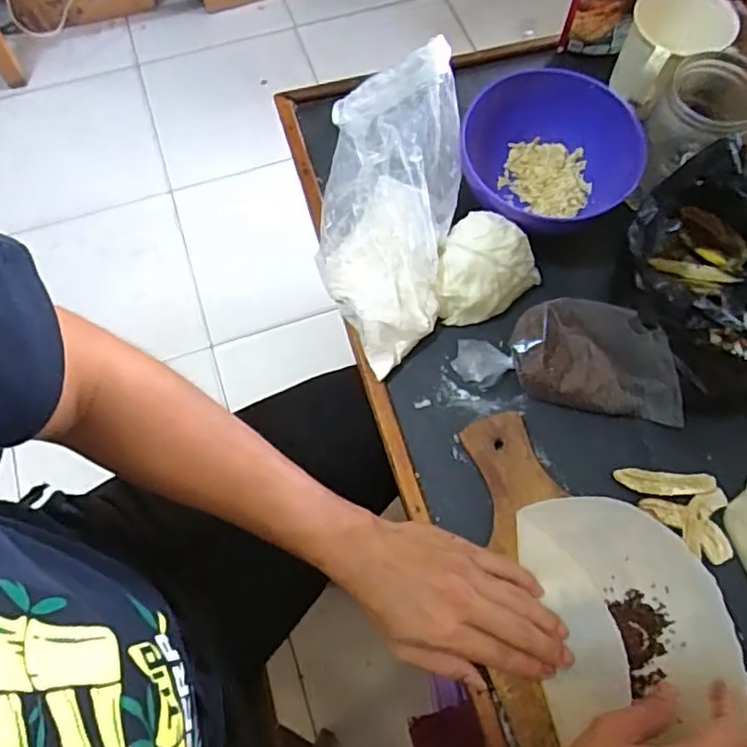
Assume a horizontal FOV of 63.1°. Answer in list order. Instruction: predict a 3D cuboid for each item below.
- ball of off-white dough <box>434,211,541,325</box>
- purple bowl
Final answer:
[{"bbox_3d":[0.096,-0.083,0.511,0.084,0.062,0.074,17,69,7],"label":"ball of off-white dough"},{"bbox_3d":[0.153,-0.190,0.542,0.164,0.072,0.142,-39,73,-14],"label":"purple bowl"}]

